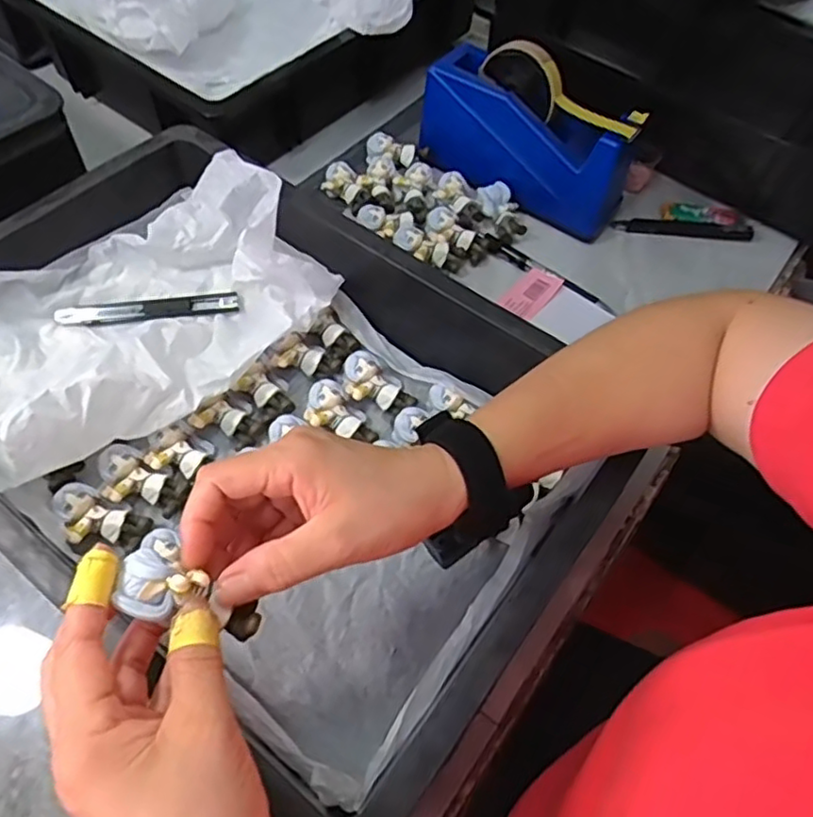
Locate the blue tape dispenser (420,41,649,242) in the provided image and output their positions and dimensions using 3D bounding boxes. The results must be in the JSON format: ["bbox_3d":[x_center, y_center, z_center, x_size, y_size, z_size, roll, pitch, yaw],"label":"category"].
[{"bbox_3d":[0.109,-0.249,0.588,0.202,0.117,0.052,33,60,16],"label":"blue tape dispenser"}]

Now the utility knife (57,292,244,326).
[{"bbox_3d":[-0.200,-0.075,0.501,0.136,0.014,0.015,-4,57,-8],"label":"utility knife"}]

